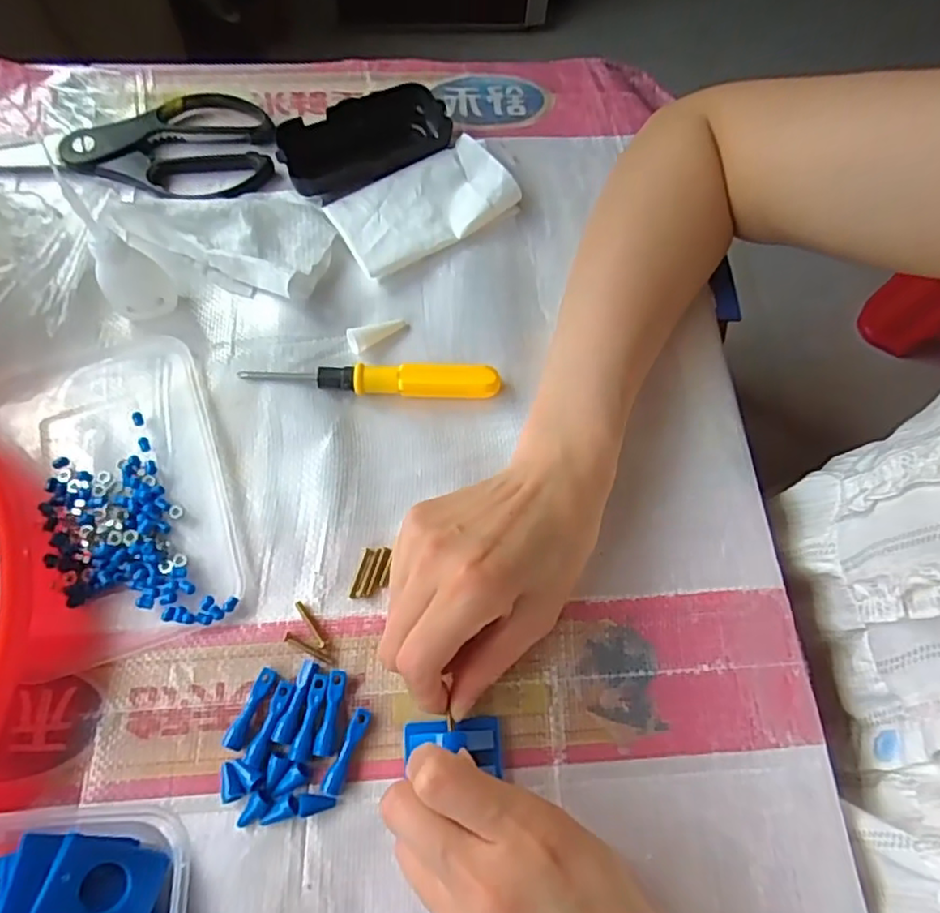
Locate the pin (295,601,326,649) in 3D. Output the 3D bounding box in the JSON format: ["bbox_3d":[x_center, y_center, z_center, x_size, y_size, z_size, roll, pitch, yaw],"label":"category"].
[{"bbox_3d":[-0.079,0.083,0.318,0.004,0.004,0.026,-31,71,-14],"label":"pin"}]

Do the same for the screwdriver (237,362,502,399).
[{"bbox_3d":[-0.055,-0.045,0.365,0.141,0.018,0.016,5,67,0],"label":"screwdriver"}]

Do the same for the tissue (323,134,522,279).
[{"bbox_3d":[-0.029,-0.158,0.408,0.113,0.020,0.060,-32,72,-15],"label":"tissue"}]

